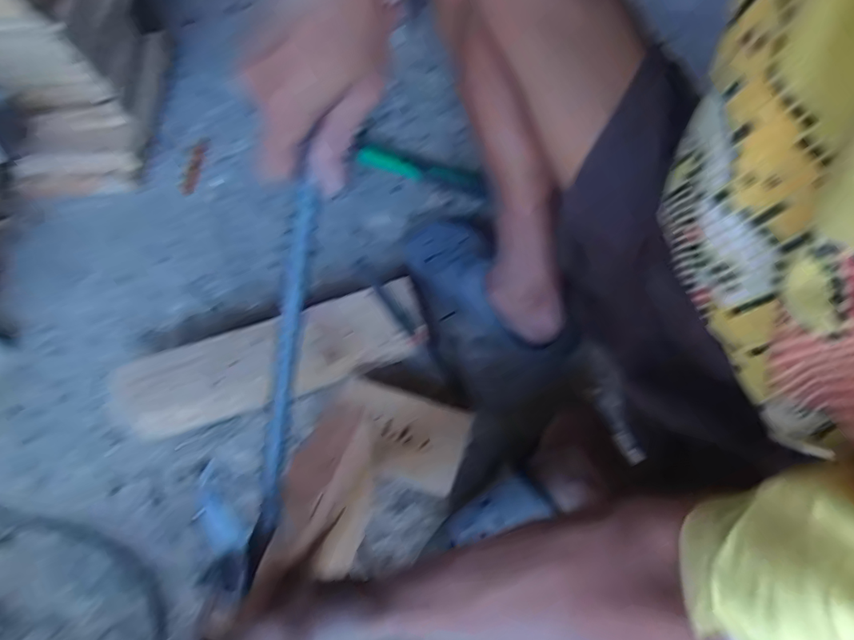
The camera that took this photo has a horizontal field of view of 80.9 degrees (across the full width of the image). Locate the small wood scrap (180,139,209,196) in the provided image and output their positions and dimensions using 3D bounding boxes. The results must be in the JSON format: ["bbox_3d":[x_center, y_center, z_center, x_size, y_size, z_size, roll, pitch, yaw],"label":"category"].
[{"bbox_3d":[-0.407,-0.271,0.878,0.026,0.008,0.127,0,64,2],"label":"small wood scrap"}]

